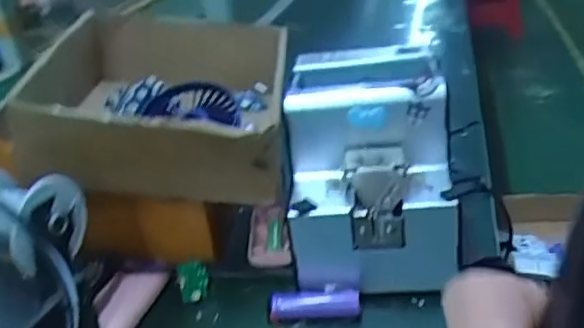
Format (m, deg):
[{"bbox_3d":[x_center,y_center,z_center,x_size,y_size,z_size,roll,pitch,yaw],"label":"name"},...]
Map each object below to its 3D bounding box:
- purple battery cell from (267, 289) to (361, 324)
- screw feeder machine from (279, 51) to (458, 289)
[{"bbox_3d":[0.017,0.105,0.463,0.068,0.021,0.018,-5,27,1],"label":"purple battery cell"},{"bbox_3d":[0.064,0.002,0.519,0.124,0.153,0.166,-3,27,6],"label":"screw feeder machine"}]

